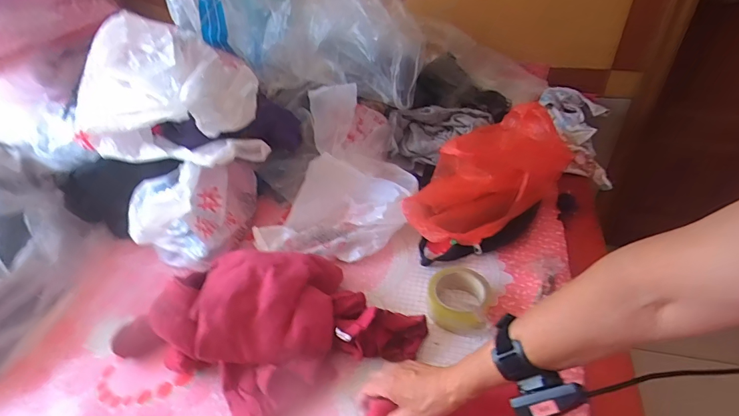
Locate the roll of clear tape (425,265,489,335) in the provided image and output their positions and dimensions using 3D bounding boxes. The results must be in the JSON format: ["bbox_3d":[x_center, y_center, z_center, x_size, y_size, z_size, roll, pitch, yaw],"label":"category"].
[{"bbox_3d":[0.144,0.141,0.666,0.096,0.059,0.109,7,42,15],"label":"roll of clear tape"}]

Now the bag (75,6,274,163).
[{"bbox_3d":[-0.378,-0.228,0.805,0.353,0.196,0.277,7,42,15],"label":"bag"}]

